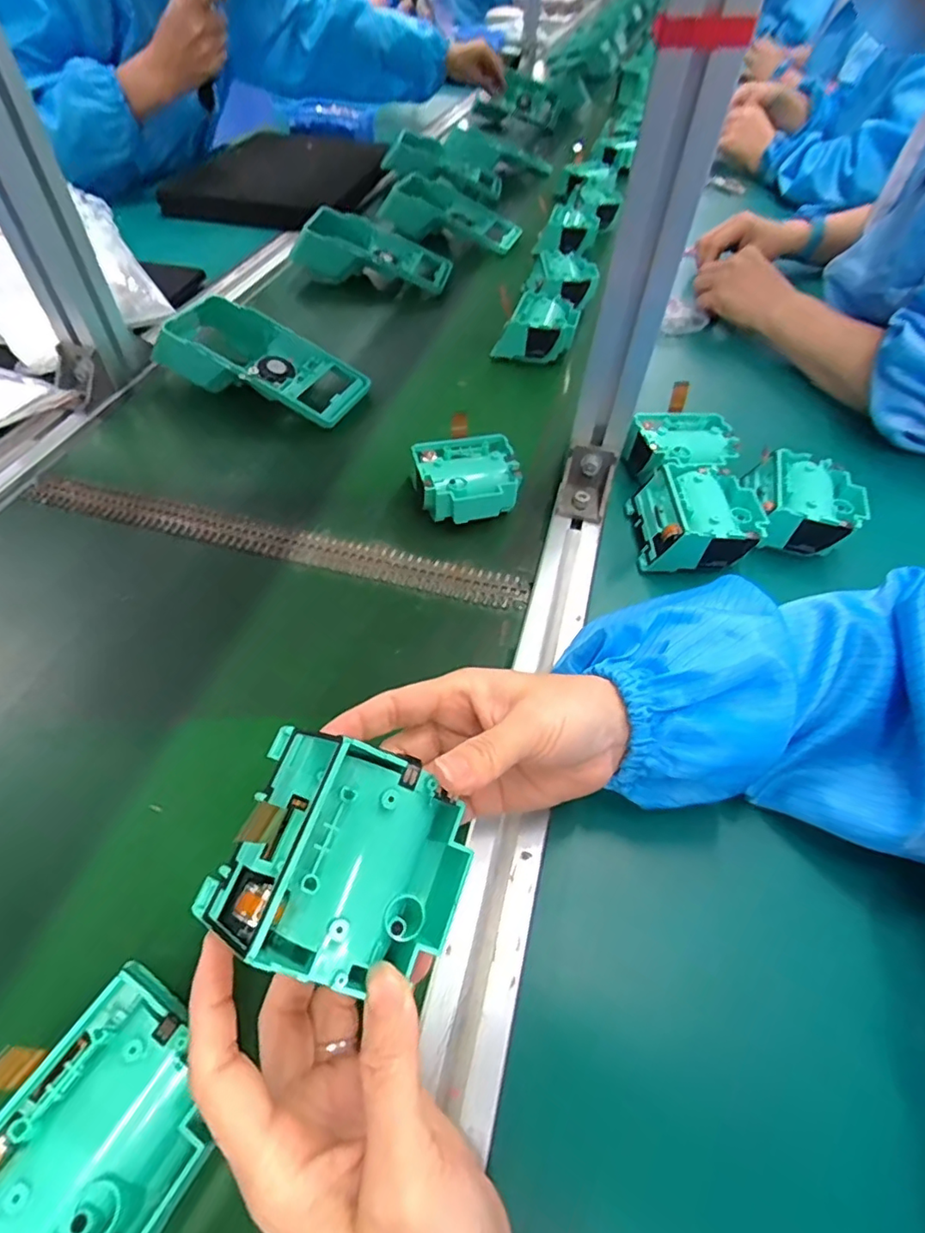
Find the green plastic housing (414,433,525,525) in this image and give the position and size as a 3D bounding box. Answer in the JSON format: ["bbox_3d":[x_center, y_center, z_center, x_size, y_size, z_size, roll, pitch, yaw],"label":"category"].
[{"bbox_3d":[0.003,-0.098,0.426,0.076,0.039,0.066,-4,52,-5],"label":"green plastic housing"}]

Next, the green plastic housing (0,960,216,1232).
[{"bbox_3d":[-0.123,0.178,0.198,0.064,0.029,0.076,31,57,19],"label":"green plastic housing"}]

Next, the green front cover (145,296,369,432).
[{"bbox_3d":[-0.191,-0.235,0.524,0.205,0.056,0.091,20,54,13],"label":"green front cover"}]

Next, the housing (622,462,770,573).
[{"bbox_3d":[0.166,-0.069,0.407,0.080,0.039,0.078,2,52,0],"label":"housing"}]

